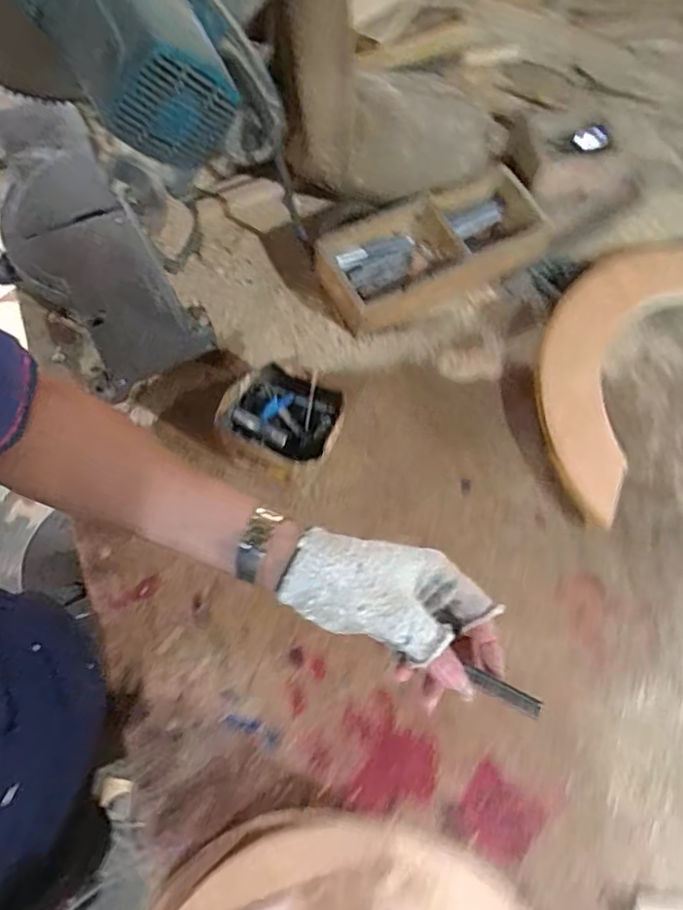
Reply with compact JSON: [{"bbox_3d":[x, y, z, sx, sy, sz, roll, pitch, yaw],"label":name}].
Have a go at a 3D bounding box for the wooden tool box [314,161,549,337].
[{"bbox_3d":[0.118,-0.271,0.801,0.301,0.085,0.138,-24,72,-11],"label":"wooden tool box"}]

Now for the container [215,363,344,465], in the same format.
[{"bbox_3d":[-0.063,-0.040,0.693,0.130,0.072,0.104,26,70,7],"label":"container"}]

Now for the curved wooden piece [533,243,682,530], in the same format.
[{"bbox_3d":[0.444,-0.129,0.756,0.445,0.024,0.315,-16,71,-8],"label":"curved wooden piece"}]

